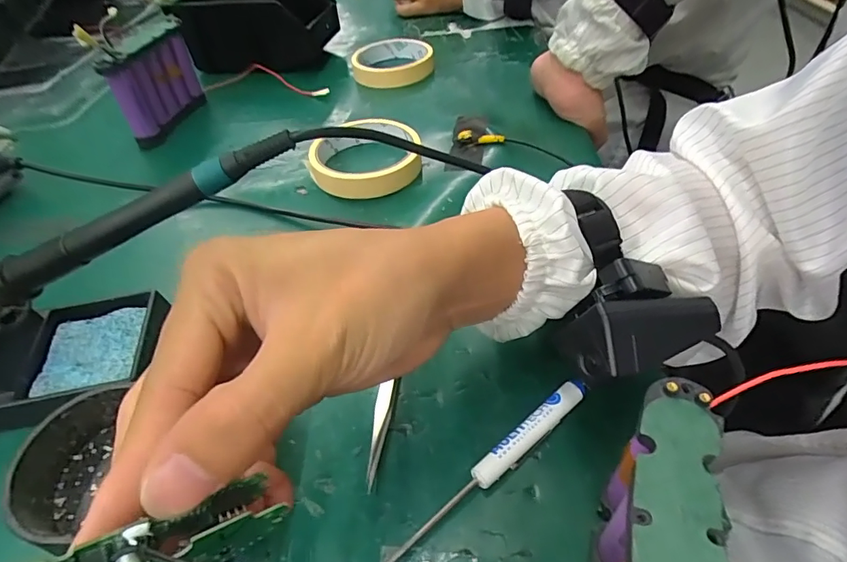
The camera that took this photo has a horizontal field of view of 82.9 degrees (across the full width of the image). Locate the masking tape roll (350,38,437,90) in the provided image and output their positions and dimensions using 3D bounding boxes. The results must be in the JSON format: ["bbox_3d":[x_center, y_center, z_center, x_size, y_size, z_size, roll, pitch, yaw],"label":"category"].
[{"bbox_3d":[-0.035,-0.246,0.537,0.089,0.023,0.097,-2,45,2],"label":"masking tape roll"}]

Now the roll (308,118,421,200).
[{"bbox_3d":[-0.048,-0.103,0.397,0.089,0.025,0.092,-2,45,2],"label":"roll"}]

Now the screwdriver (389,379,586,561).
[{"bbox_3d":[0.030,0.089,0.221,0.130,0.010,0.013,-33,52,-26],"label":"screwdriver"}]

